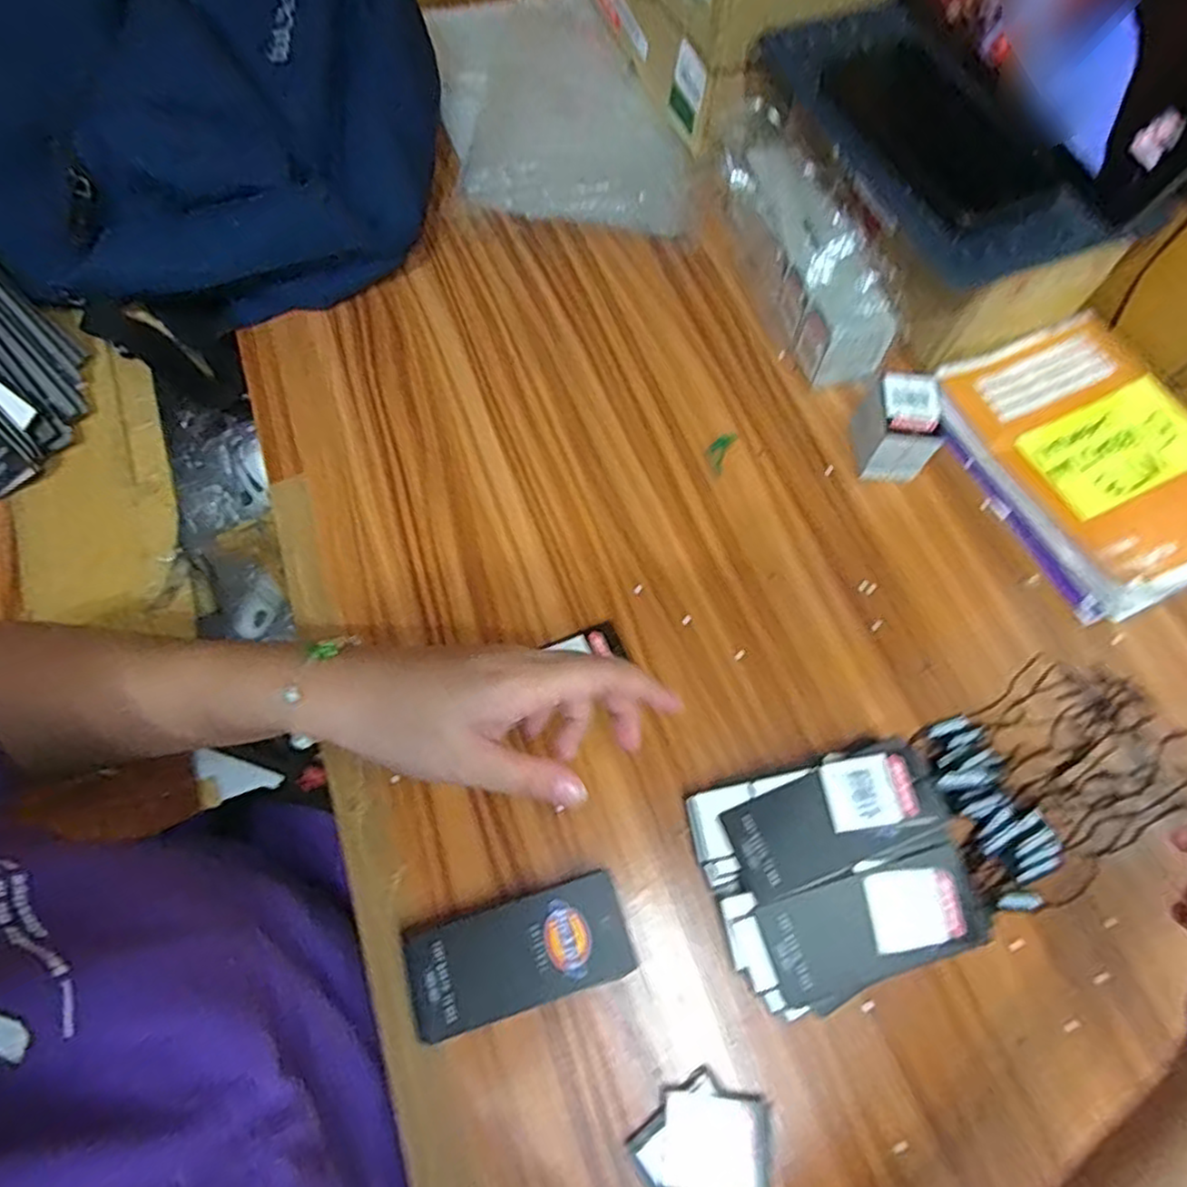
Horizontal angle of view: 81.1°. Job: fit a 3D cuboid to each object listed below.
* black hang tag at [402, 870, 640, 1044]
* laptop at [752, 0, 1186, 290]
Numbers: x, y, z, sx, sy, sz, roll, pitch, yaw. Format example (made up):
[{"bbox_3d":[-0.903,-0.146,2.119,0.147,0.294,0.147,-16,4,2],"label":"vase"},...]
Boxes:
[{"bbox_3d":[-0.038,0.184,0.357,0.110,0.019,0.051,-16,68,-8],"label":"black hang tag"},{"bbox_3d":[0.252,-0.353,0.429,0.175,0.172,0.274,-16,68,-8],"label":"laptop"}]

